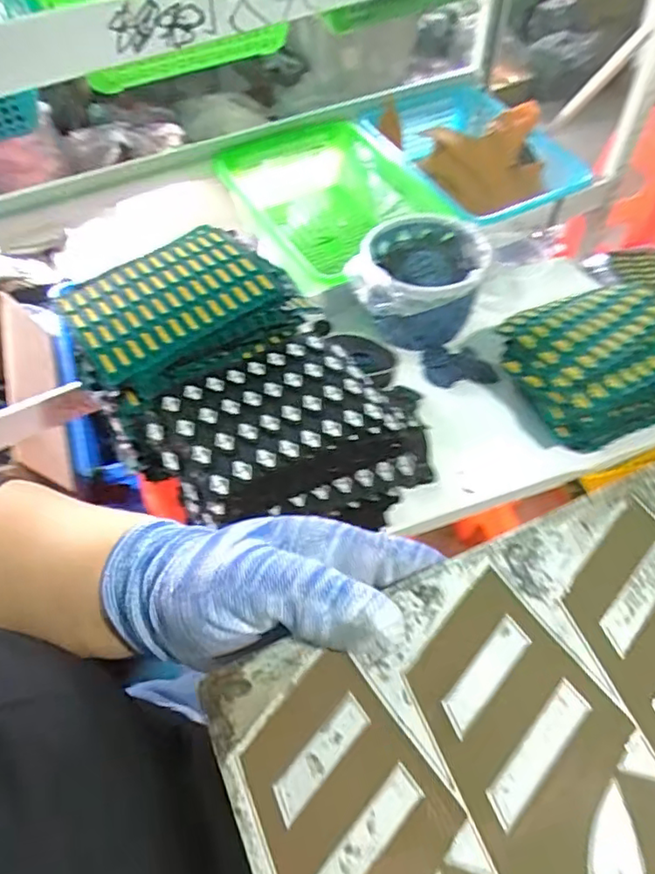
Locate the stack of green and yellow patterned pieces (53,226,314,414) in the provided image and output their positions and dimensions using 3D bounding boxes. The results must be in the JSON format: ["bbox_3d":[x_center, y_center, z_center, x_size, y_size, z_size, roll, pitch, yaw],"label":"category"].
[{"bbox_3d":[-0.158,-0.141,0.630,0.228,0.055,0.171,-33,58,-23],"label":"stack of green and yellow patterned pieces"}]

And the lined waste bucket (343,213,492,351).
[{"bbox_3d":[0.123,-0.210,0.835,0.171,0.130,0.167,0,52,0],"label":"lined waste bucket"}]

